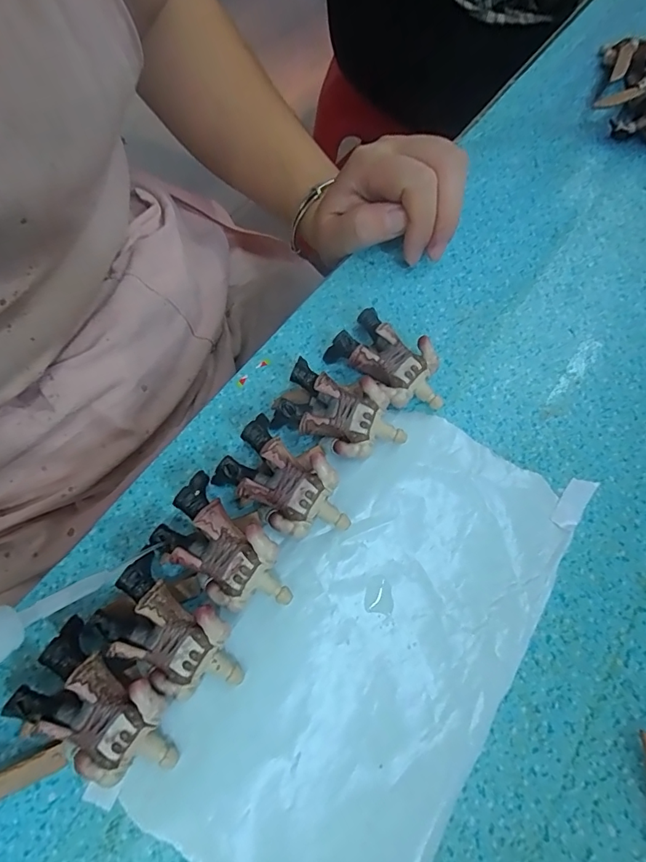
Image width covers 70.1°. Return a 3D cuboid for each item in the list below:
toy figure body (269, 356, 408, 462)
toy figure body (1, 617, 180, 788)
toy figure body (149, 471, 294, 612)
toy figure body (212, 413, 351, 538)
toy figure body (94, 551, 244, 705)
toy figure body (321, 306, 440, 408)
[{"bbox_3d":[0.009,-0.007,0.217,0.058,0.024,0.033,18,67,5],"label":"toy figure body"},{"bbox_3d":[-0.079,0.101,0.166,0.058,0.022,0.034,29,68,9],"label":"toy figure body"},{"bbox_3d":[-0.041,0.051,0.188,0.059,0.028,0.033,42,71,14],"label":"toy figure body"},{"bbox_3d":[-0.015,0.025,0.202,0.058,0.026,0.033,32,69,10],"label":"toy figure body"},{"bbox_3d":[-0.057,0.078,0.176,0.055,0.023,0.033,36,69,12],"label":"toy figure body"},{"bbox_3d":[0.034,-0.033,0.231,0.059,0.020,0.032,40,70,13],"label":"toy figure body"}]

